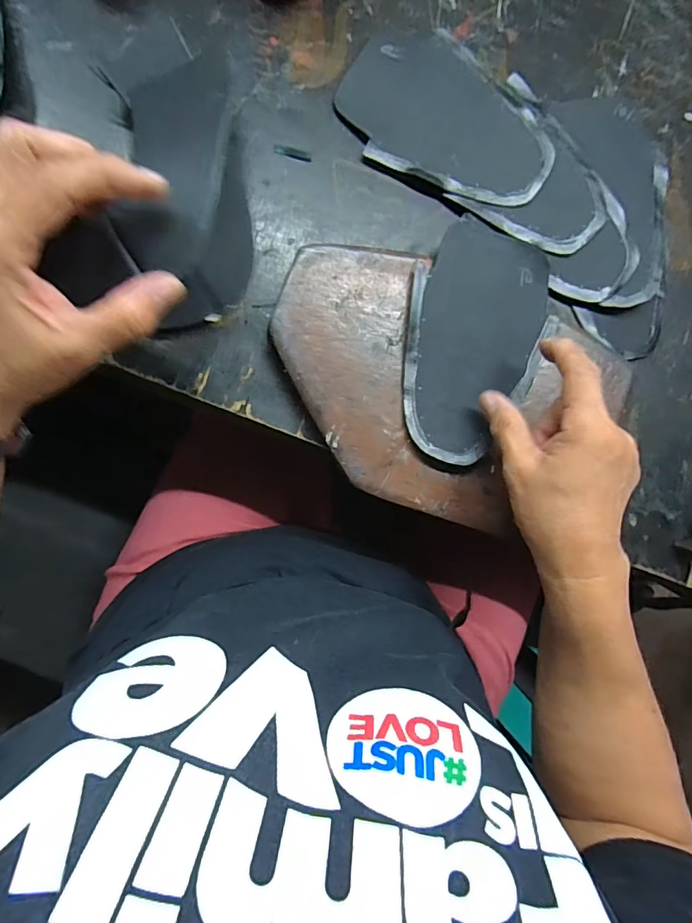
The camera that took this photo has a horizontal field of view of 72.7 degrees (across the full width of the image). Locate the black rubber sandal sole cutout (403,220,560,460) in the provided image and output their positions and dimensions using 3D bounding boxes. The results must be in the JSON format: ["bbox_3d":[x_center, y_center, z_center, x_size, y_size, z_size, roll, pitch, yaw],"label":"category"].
[{"bbox_3d":[0.097,-0.084,0.341,0.104,0.007,0.167,4,88,-10],"label":"black rubber sandal sole cutout"}]

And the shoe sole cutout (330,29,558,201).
[{"bbox_3d":[0.080,-0.265,0.362,0.164,0.017,0.105,18,86,-9],"label":"shoe sole cutout"}]

